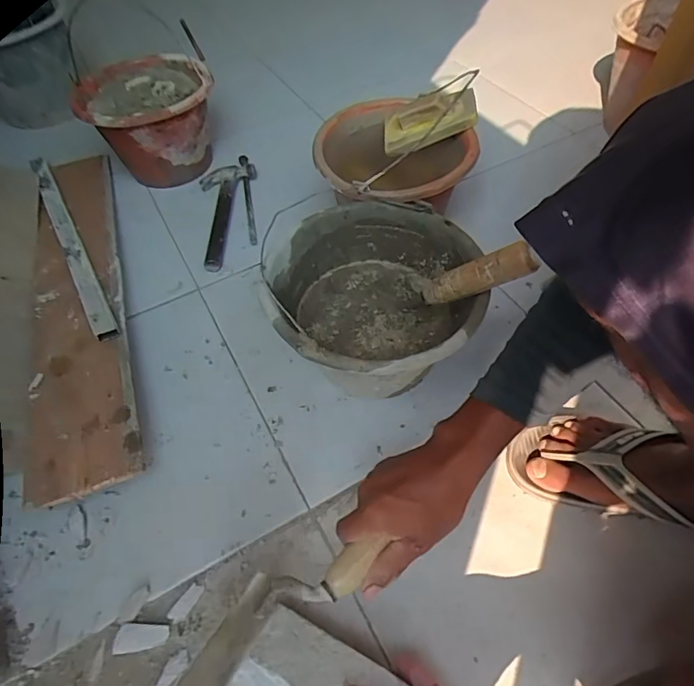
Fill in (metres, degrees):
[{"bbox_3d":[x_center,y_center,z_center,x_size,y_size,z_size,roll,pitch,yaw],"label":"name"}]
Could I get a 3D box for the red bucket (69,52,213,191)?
[{"bbox_3d":[-0.379,-0.432,0.927,0.235,0.158,0.230,-13,52,-1],"label":"red bucket"}]

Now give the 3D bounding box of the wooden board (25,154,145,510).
[{"bbox_3d":[-0.420,-0.096,0.732,0.124,0.025,0.733,-20,53,-10],"label":"wooden board"}]

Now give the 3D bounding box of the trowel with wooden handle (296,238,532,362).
[{"bbox_3d":[0.082,-0.050,0.559,0.291,0.105,0.170,-7,46,40],"label":"trowel with wooden handle"}]

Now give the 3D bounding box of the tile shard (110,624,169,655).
[{"bbox_3d":[-0.207,0.295,0.470,0.053,0.004,0.025,-5,54,0],"label":"tile shard"}]

